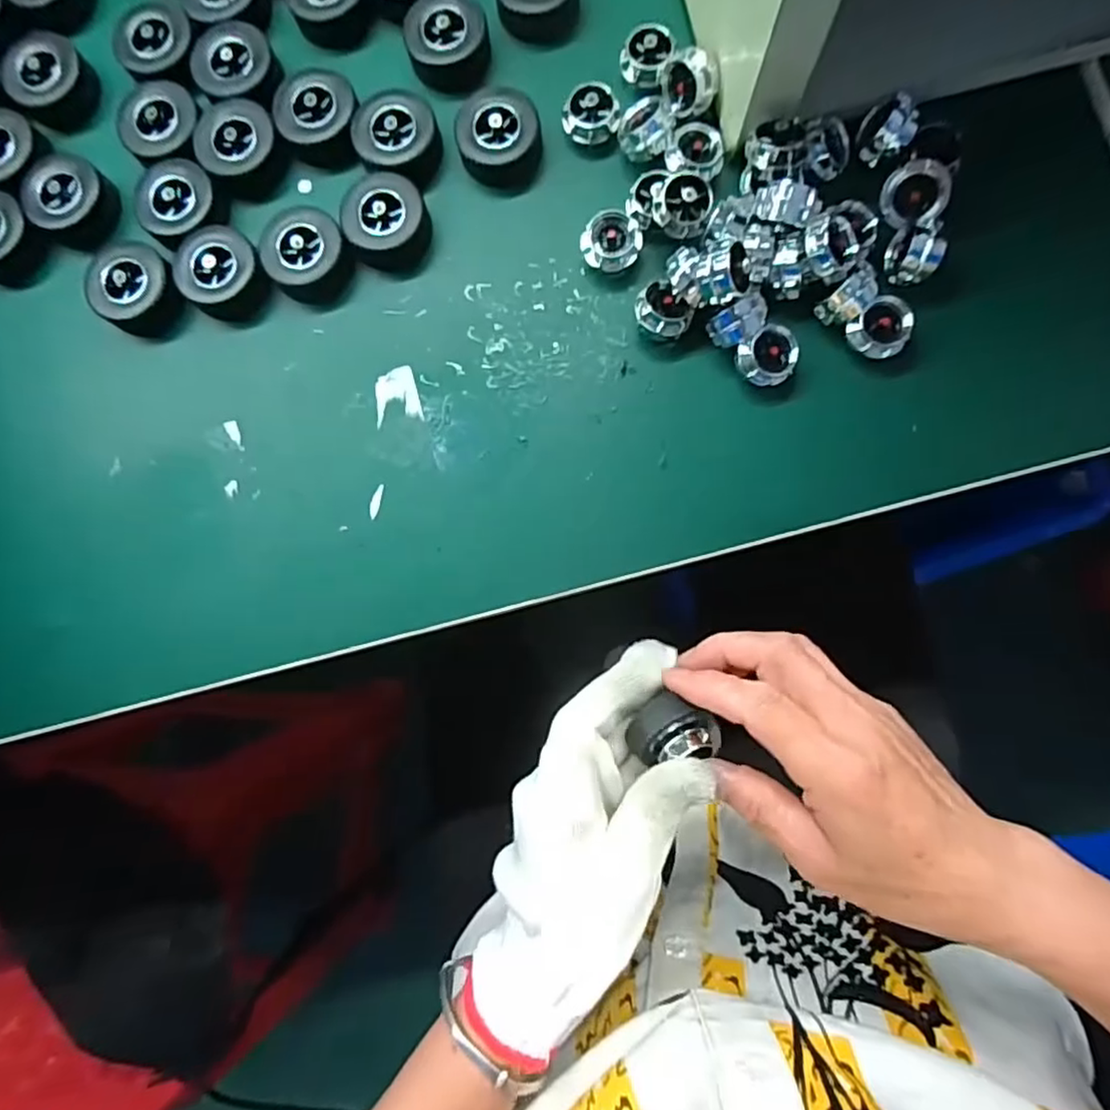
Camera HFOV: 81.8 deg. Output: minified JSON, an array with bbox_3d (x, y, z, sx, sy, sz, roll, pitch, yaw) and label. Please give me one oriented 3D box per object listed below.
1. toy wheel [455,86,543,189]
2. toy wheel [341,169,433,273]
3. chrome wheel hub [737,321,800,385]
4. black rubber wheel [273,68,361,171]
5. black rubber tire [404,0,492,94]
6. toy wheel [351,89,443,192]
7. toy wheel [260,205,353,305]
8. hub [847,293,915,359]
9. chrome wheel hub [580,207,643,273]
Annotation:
[{"bbox_3d":[-0.025,-0.193,0.295,0.036,0.020,0.035,0,86,4],"label":"toy wheel"},{"bbox_3d":[-0.077,-0.153,0.294,0.037,0.018,0.038,0,86,4],"label":"toy wheel"},{"bbox_3d":[0.090,-0.082,0.270,0.025,0.017,0.021,-33,85,1],"label":"chrome wheel hub"},{"bbox_3d":[-0.110,-0.206,0.302,0.037,0.015,0.038,-1,86,4],"label":"black rubber wheel"},{"bbox_3d":[-0.050,-0.243,0.304,0.037,0.020,0.035,0,86,4],"label":"black rubber tire"},{"bbox_3d":[-0.073,-0.193,0.299,0.037,0.017,0.040,0,86,4],"label":"toy wheel"},{"bbox_3d":[-0.115,-0.140,0.294,0.035,0.015,0.042,-41,85,0],"label":"toy wheel"},{"bbox_3d":[0.136,-0.094,0.264,0.023,0.011,0.023,0,86,4],"label":"hub"},{"bbox_3d":[0.025,-0.137,0.283,0.026,0.019,0.022,-1,86,4],"label":"chrome wheel hub"}]

